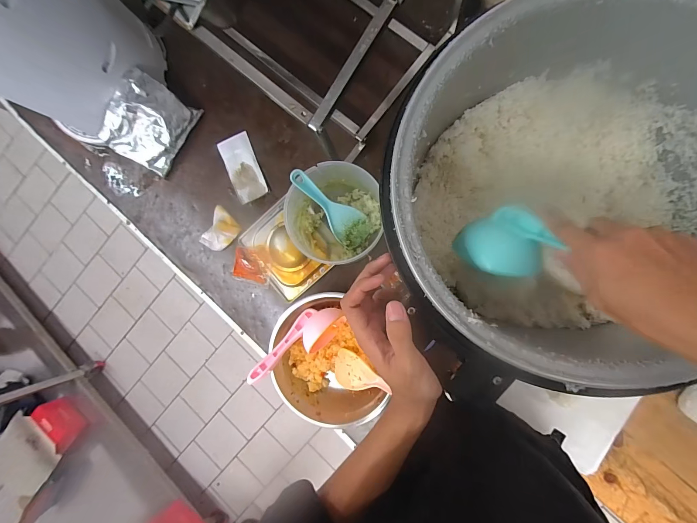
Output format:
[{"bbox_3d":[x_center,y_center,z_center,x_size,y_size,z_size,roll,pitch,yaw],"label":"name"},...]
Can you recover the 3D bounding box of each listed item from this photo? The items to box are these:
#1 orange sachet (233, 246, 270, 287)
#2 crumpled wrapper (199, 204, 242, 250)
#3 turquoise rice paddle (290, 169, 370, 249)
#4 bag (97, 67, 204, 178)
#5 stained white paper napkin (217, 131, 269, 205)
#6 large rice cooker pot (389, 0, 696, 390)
[{"bbox_3d":[-0.201,0.011,0.663,0.085,0.011,0.070,14,91,8],"label":"orange sachet"},{"bbox_3d":[-0.275,-0.066,0.657,0.069,0.035,0.074,44,95,6],"label":"crumpled wrapper"},{"bbox_3d":[-0.030,-0.092,0.562,0.064,0.196,0.013,-47,39,5],"label":"turquoise rice paddle"},{"bbox_3d":[-0.400,-0.273,0.633,0.130,0.029,0.158,29,102,-30],"label":"bag"},{"bbox_3d":[-0.221,-0.196,0.661,0.067,0.006,0.140,-22,86,7],"label":"stained white paper napkin"},{"bbox_3d":[0.227,-0.070,0.367,0.340,0.202,0.338,0,89,8],"label":"large rice cooker pot"}]

